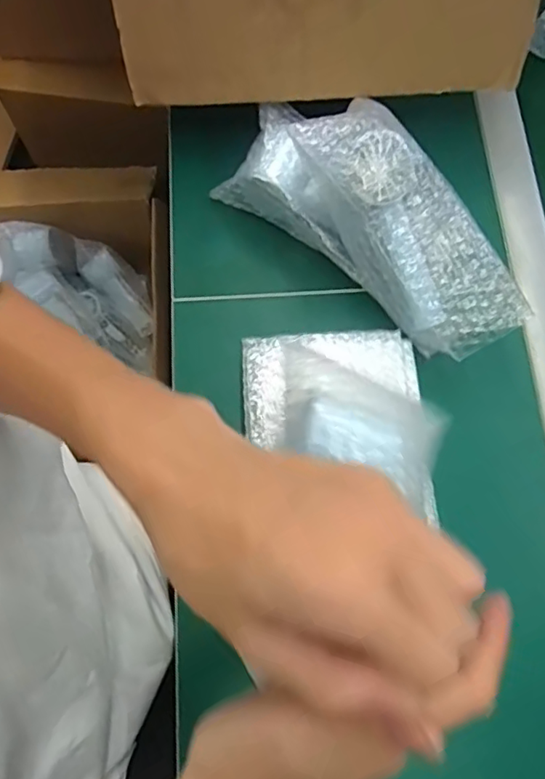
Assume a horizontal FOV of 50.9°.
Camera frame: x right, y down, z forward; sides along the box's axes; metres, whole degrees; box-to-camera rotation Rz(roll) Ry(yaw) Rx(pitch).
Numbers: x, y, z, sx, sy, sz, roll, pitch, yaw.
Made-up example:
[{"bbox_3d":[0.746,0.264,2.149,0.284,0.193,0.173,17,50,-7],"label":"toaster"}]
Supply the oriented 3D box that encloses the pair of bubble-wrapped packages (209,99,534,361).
[{"bbox_3d":[0.078,-0.129,0.443,0.255,0.111,0.077,43,76,11],"label":"pair of bubble-wrapped packages"}]

